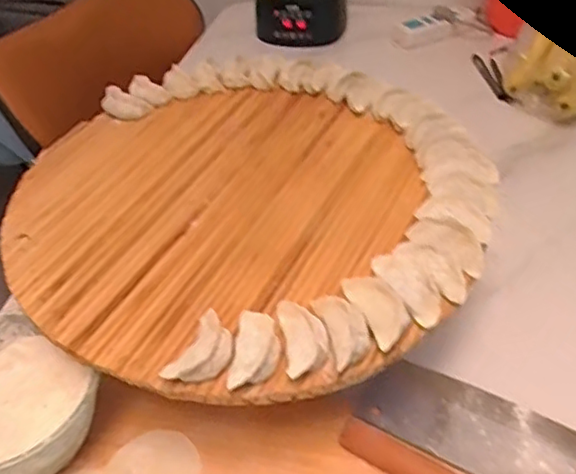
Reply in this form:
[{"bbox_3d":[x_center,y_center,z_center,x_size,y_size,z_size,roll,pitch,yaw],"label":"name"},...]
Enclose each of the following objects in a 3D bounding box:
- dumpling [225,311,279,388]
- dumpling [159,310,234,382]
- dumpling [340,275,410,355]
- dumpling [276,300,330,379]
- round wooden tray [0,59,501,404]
[{"bbox_3d":[-0.024,0.084,0.461,0.034,0.023,0.066,3,43,6],"label":"dumpling"},{"bbox_3d":[-0.064,0.088,0.460,0.034,0.024,0.058,19,47,22],"label":"dumpling"},{"bbox_3d":[0.072,0.057,0.488,0.034,0.021,0.068,-19,45,-17],"label":"dumpling"},{"bbox_3d":[0.012,0.074,0.466,0.034,0.029,0.065,-7,43,-5],"label":"dumpling"},{"bbox_3d":[-0.030,-0.042,0.606,0.454,0.043,0.437,-2,43,2],"label":"round wooden tray"}]

